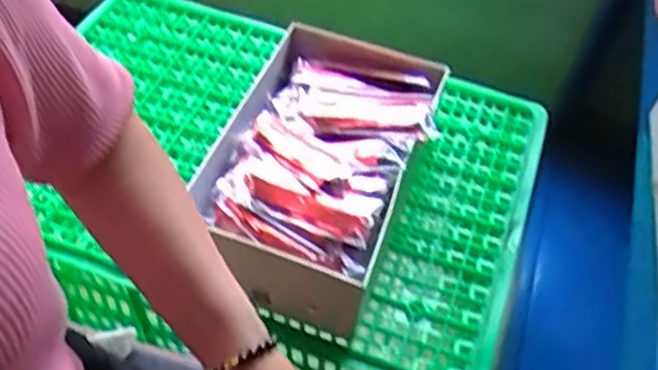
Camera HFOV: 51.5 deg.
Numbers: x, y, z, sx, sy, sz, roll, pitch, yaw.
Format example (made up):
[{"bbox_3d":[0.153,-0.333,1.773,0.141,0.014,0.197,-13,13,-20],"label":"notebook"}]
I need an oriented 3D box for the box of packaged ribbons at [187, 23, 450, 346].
[{"bbox_3d":[-0.019,-0.029,0.764,0.229,0.095,0.340,20,52,12],"label":"box of packaged ribbons"}]

